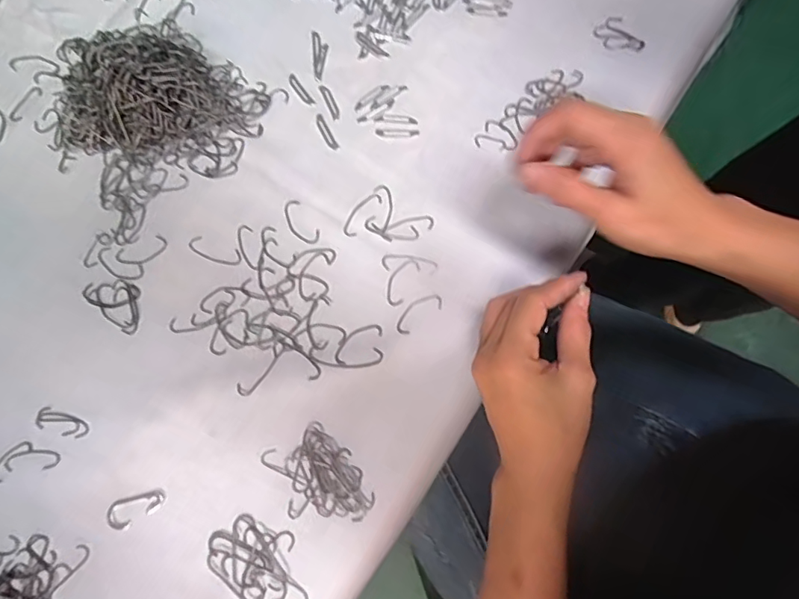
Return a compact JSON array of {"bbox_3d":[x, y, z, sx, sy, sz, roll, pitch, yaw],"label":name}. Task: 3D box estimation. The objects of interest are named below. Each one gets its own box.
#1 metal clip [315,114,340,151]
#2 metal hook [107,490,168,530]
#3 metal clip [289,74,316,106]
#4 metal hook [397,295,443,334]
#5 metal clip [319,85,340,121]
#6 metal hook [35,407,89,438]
[{"bbox_3d":[-0.058,-0.133,0.402,0.008,0.004,0.033,-27,79,-7],"label":"metal clip"},{"bbox_3d":[-0.174,0.140,0.338,0.038,0.004,0.019,-15,78,-4],"label":"metal hook"},{"bbox_3d":[-0.079,-0.170,0.411,0.008,0.004,0.032,-37,81,-8],"label":"metal clip"},{"bbox_3d":[0.014,0.009,0.370,0.039,0.004,0.016,-37,81,-8],"label":"metal hook"},{"bbox_3d":[-0.056,-0.160,0.409,0.008,0.004,0.034,-25,79,-6],"label":"metal clip"},{"bbox_3d":[-0.235,0.086,0.352,0.038,0.004,0.014,17,78,3],"label":"metal hook"}]

